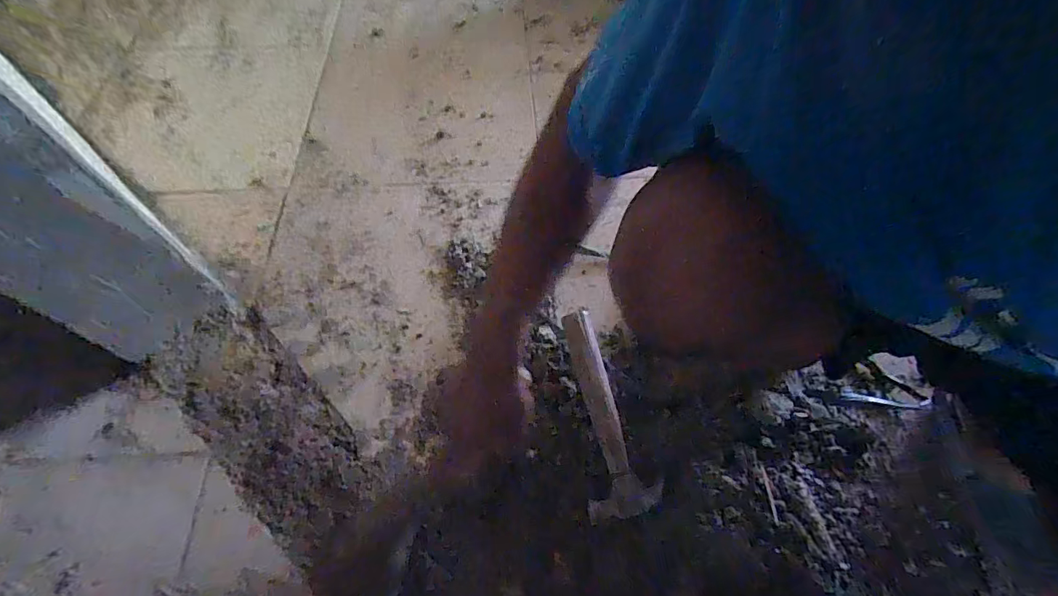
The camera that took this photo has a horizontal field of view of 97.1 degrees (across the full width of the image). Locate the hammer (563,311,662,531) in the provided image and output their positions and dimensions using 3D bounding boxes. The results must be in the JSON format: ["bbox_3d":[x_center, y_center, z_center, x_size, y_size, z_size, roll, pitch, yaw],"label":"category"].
[{"bbox_3d":[0.087,0.120,0.516,0.072,0.034,0.218,-5,58,-4],"label":"hammer"}]

